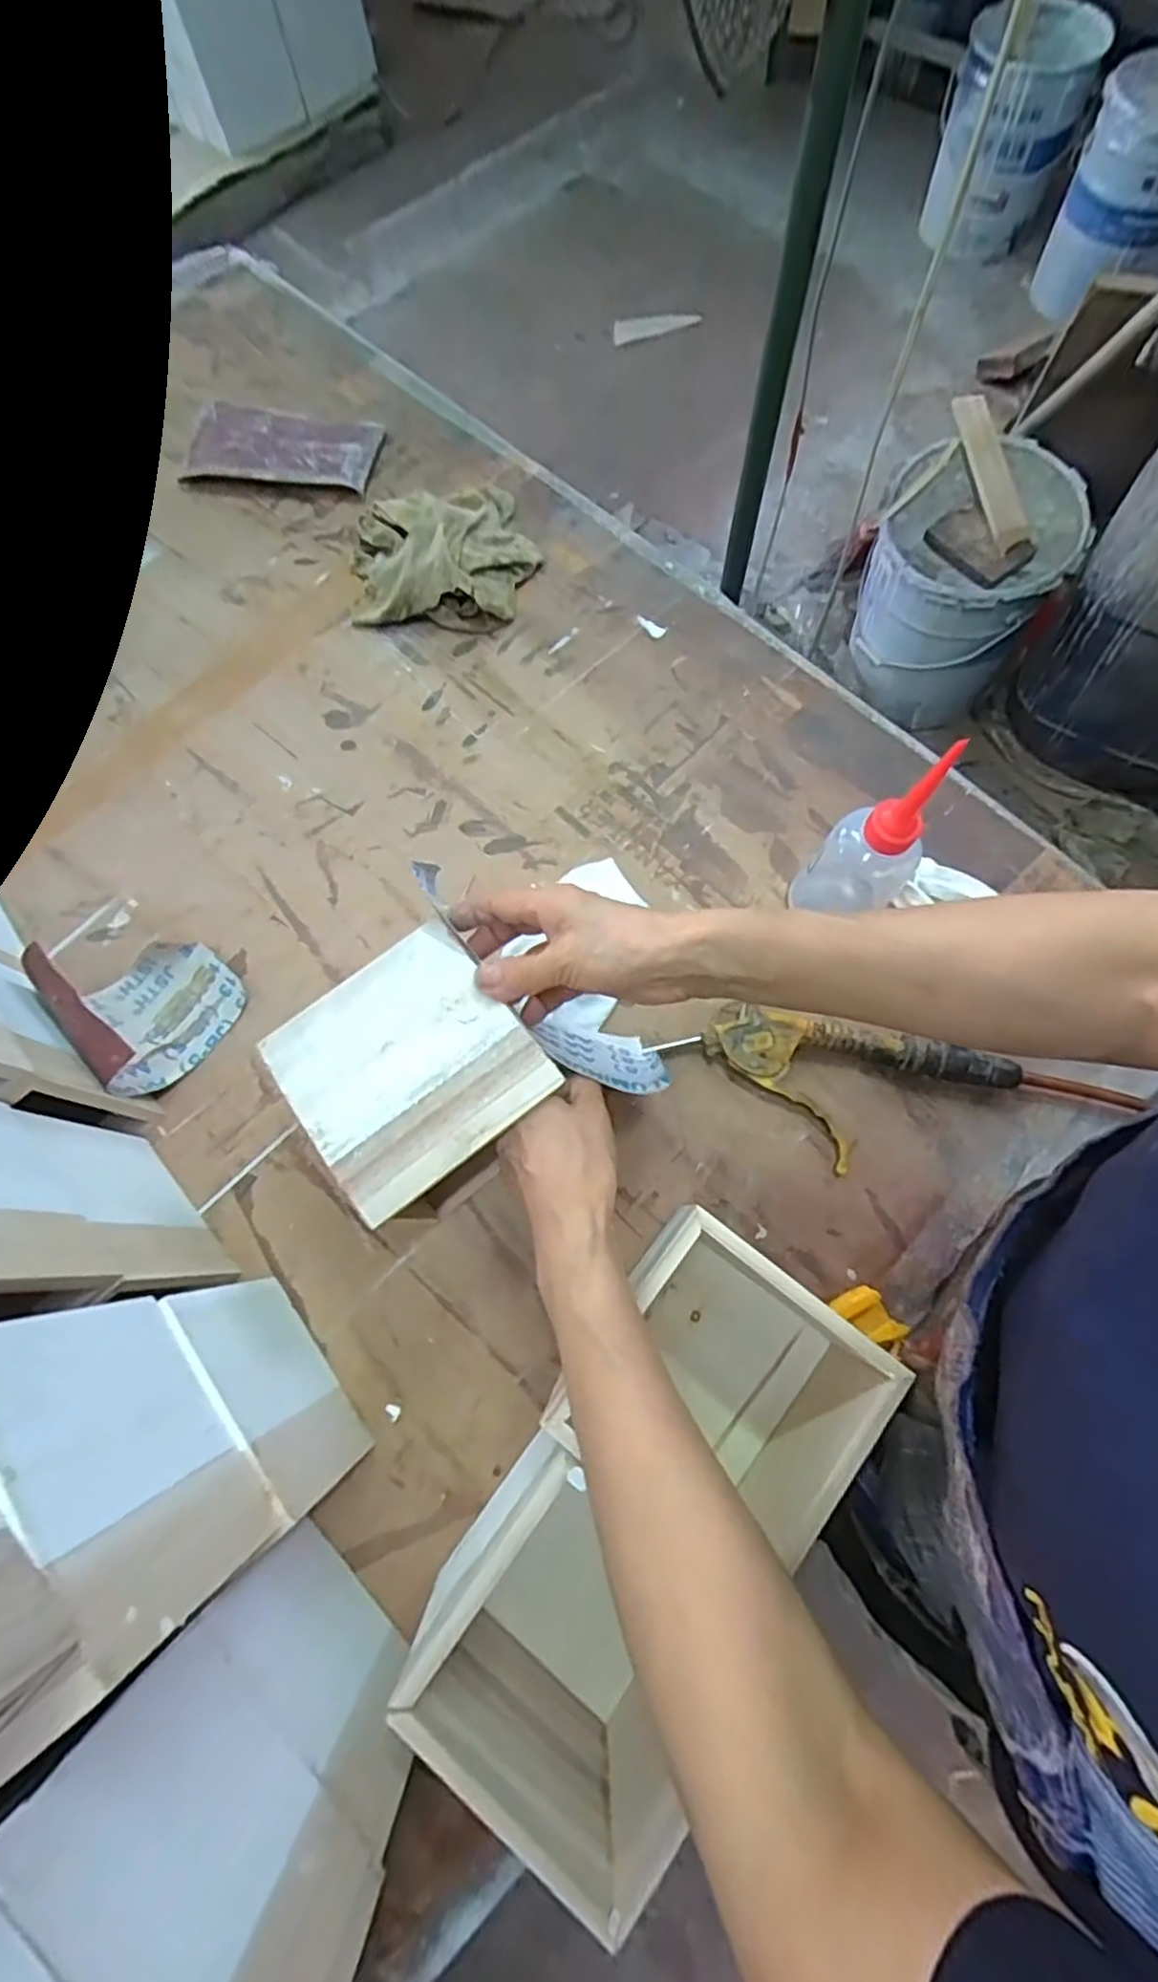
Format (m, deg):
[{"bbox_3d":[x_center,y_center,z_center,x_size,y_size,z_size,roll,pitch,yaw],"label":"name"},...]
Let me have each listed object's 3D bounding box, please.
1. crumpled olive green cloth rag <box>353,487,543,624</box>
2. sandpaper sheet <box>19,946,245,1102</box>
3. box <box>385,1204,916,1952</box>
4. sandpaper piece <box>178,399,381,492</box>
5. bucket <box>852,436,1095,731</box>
[{"bbox_3d":[-0.113,-0.380,0.612,0.148,0.050,0.146,4,73,2],"label":"crumpled olive green cloth rag"},{"bbox_3d":[-0.284,0.001,0.474,0.090,0.089,0.094,-37,75,-10],"label":"sandpaper sheet"},{"bbox_3d":[0.036,0.252,0.368,0.119,0.125,0.243,33,76,11],"label":"box"},{"bbox_3d":[-0.272,-0.499,0.674,0.164,0.016,0.095,9,73,4],"label":"sandpaper piece"},{"bbox_3d":[0.627,-0.680,1.255,0.287,0.356,0.270,-1,71,2],"label":"bucket"}]

